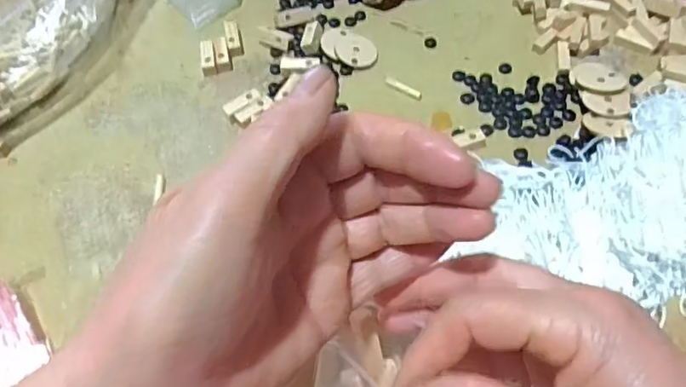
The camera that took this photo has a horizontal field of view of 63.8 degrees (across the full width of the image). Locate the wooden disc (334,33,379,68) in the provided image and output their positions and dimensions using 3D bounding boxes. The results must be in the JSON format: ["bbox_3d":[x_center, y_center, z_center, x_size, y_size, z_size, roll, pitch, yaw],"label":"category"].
[{"bbox_3d":[0.011,-0.117,0.448,0.033,0.008,0.037,-8,58,0],"label":"wooden disc"}]

